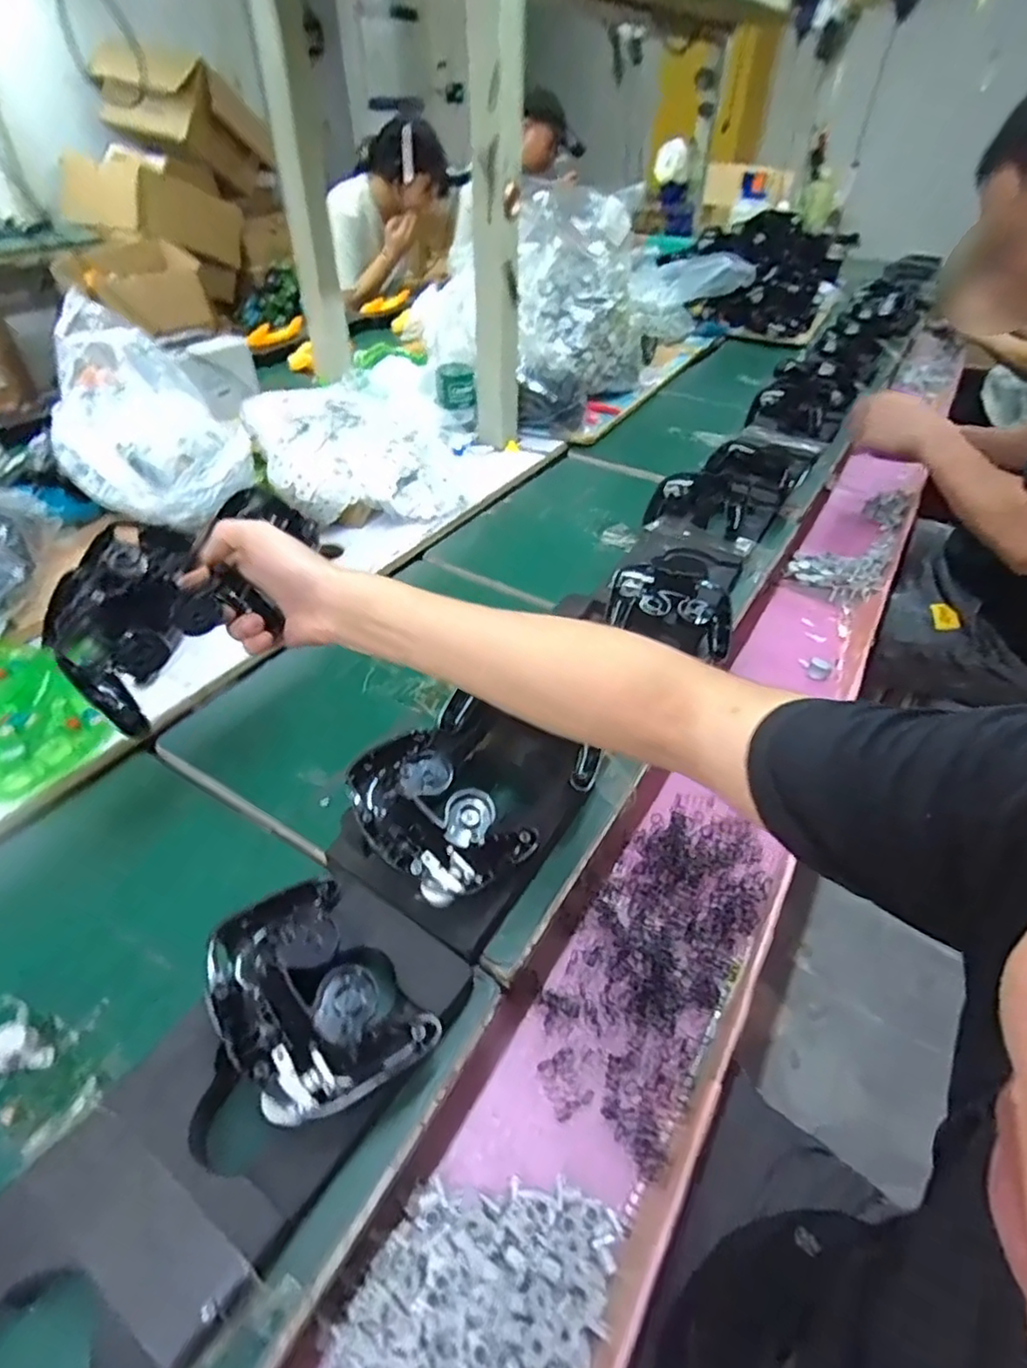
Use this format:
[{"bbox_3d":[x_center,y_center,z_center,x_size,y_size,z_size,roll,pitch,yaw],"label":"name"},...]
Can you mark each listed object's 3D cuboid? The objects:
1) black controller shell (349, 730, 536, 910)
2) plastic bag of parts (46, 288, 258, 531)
[{"bbox_3d":[-0.065,0.103,0.491,0.141,0.060,0.094,31,44,26],"label":"black controller shell"},{"bbox_3d":[-0.476,-0.329,0.795,0.267,0.178,0.171,21,41,16],"label":"plastic bag of parts"}]

